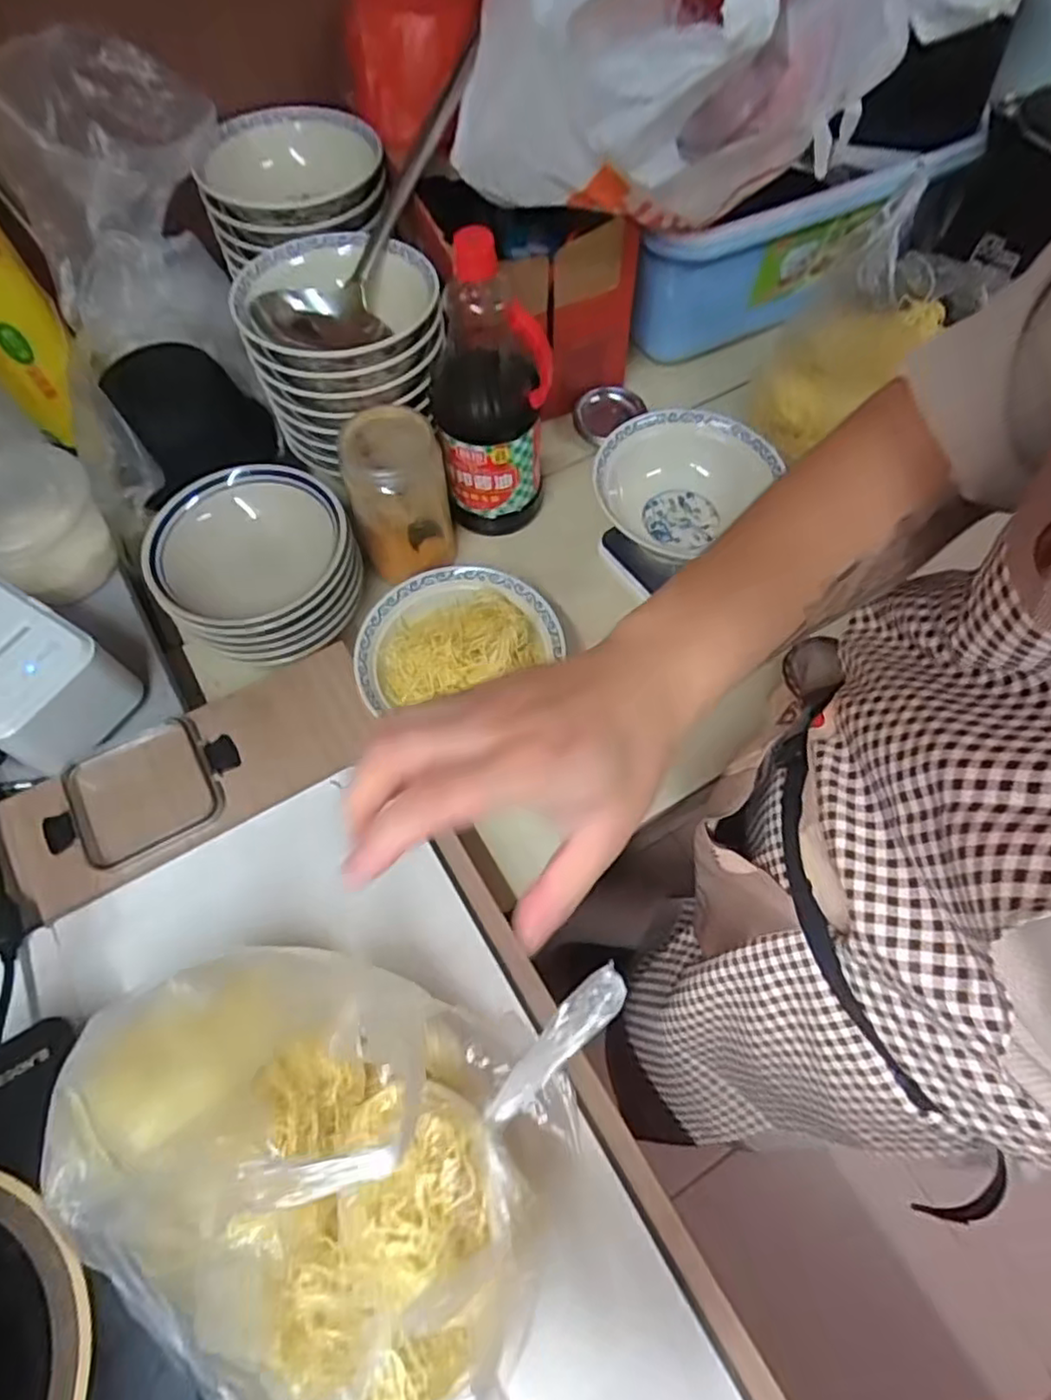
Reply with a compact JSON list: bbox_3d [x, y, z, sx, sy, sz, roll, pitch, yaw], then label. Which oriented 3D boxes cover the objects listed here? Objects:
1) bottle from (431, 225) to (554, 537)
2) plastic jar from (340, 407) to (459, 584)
[{"bbox_3d":[-0.033,-0.286,0.645,0.103,0.262,0.094,-15,66,-7],"label":"bottle"},{"bbox_3d":[-0.124,-0.194,0.681,0.092,0.171,0.081,-10,65,-5],"label":"plastic jar"}]

